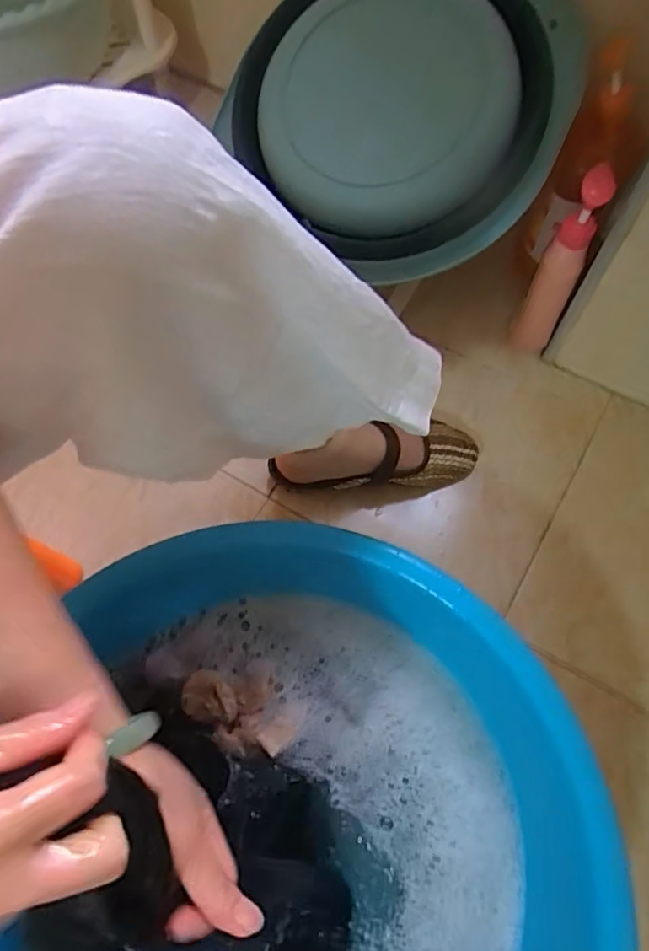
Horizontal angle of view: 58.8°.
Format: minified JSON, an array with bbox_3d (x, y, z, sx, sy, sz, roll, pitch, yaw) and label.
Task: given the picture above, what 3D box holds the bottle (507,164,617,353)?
[{"bbox_3d":[0.271,-0.237,0.669,0.046,0.222,0.057,21,68,10],"label":"bottle"}]

